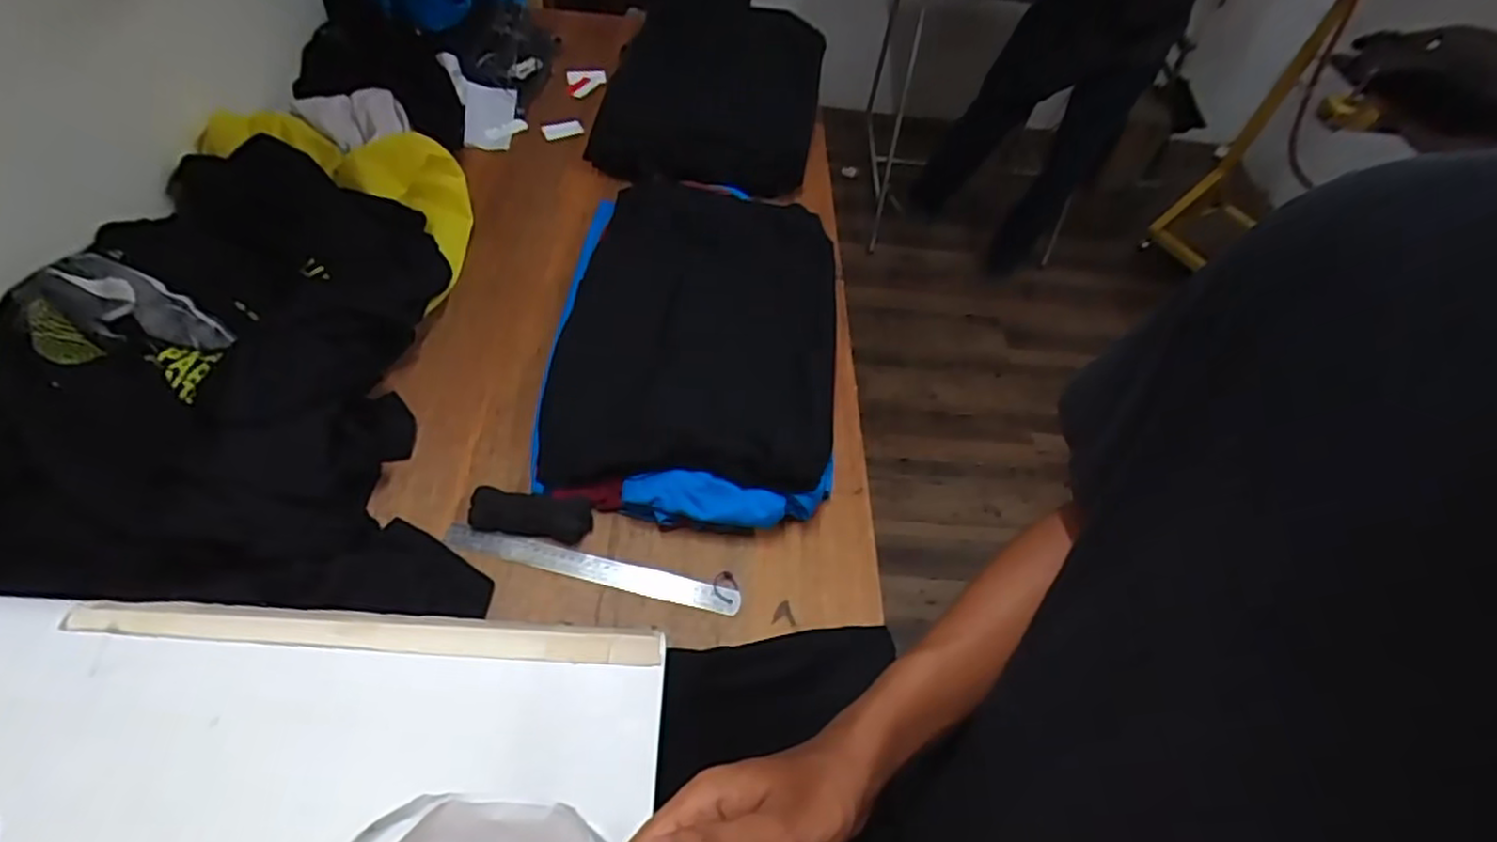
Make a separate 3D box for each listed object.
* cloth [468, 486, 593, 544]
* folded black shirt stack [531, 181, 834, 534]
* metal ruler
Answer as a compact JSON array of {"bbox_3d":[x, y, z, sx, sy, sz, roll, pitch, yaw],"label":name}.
[{"bbox_3d":[-0.238,0.103,0.765,0.127,0.029,0.047,9,53,0],"label":"cloth"},{"bbox_3d":[-0.064,-0.125,0.922,0.354,0.077,0.550,6,53,-2],"label":"folded black shirt stack"},{"bbox_3d":[-0.167,0.158,0.751,0.317,0.005,0.032,14,63,2],"label":"metal ruler"}]

